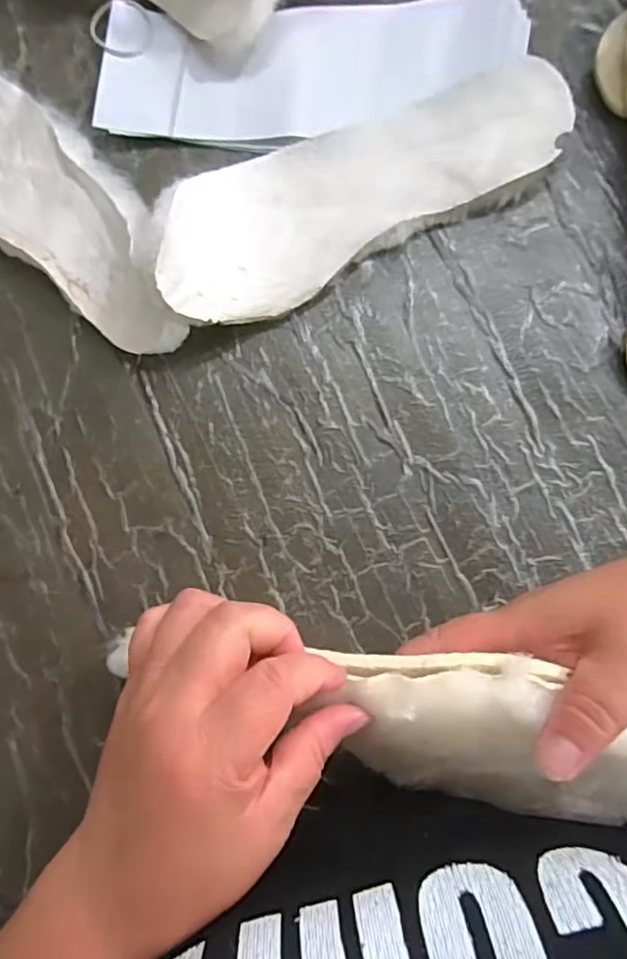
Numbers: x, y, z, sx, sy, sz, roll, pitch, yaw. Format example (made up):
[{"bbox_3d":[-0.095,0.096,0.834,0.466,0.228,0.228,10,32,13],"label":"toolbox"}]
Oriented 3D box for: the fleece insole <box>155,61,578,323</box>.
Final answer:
[{"bbox_3d":[0.024,-0.177,0.340,0.244,0.063,0.088,-25,81,2],"label":"fleece insole"}]

